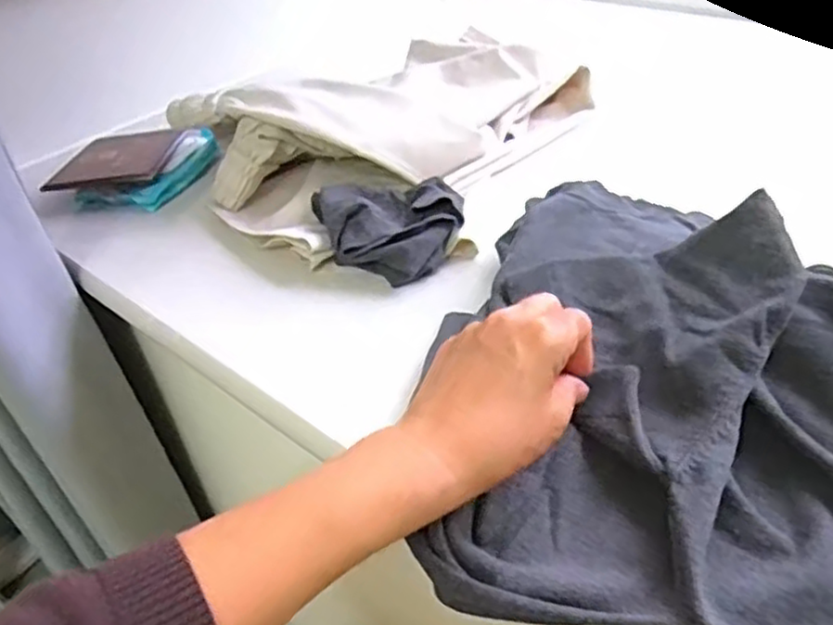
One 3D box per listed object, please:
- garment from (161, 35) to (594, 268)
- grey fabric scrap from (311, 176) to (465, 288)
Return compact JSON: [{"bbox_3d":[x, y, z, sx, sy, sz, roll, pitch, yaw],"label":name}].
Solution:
[{"bbox_3d":[-0.019,-0.189,0.695,0.251,0.092,0.386,23,47,32],"label":"garment"},{"bbox_3d":[-0.019,-0.077,0.578,0.112,0.040,0.111,-4,38,3],"label":"grey fabric scrap"}]

